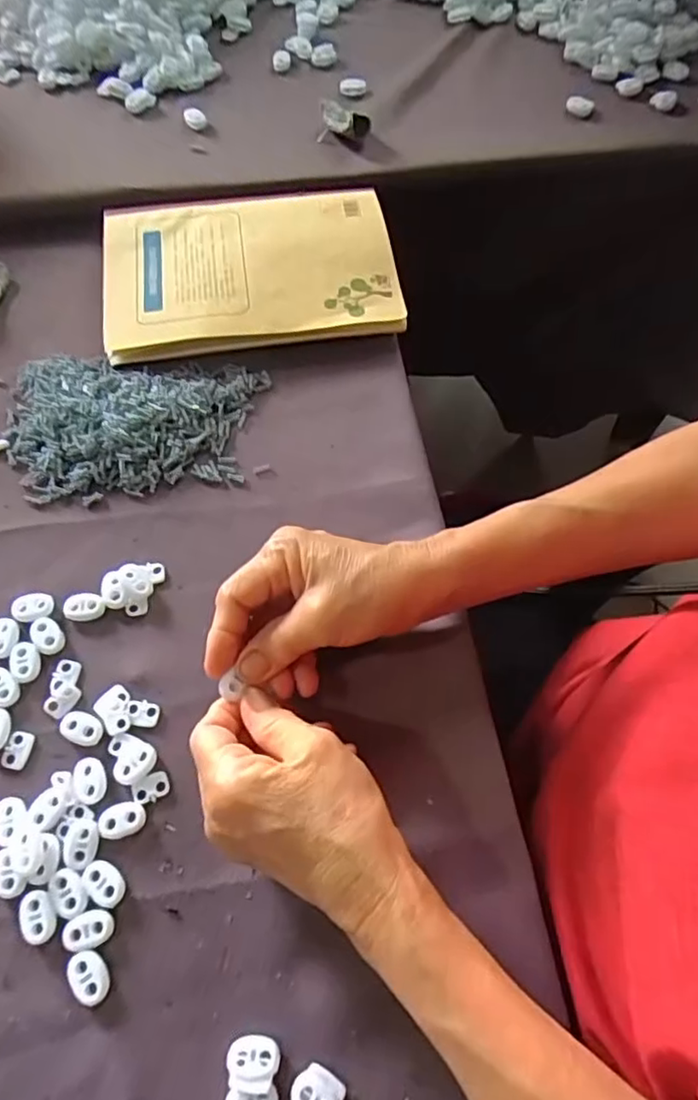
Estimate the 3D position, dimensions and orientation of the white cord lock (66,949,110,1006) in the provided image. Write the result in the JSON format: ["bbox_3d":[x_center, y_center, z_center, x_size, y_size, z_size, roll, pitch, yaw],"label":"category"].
[{"bbox_3d":[-0.119,0.194,0.286,0.015,0.005,0.023,-41,72,-16],"label":"white cord lock"}]

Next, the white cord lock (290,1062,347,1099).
[{"bbox_3d":[-0.013,0.233,0.269,0.022,0.004,0.019,29,69,12],"label":"white cord lock"}]

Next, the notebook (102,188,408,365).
[{"bbox_3d":[-0.073,-0.206,0.454,0.205,0.010,0.140,-9,66,-4],"label":"notebook"}]

